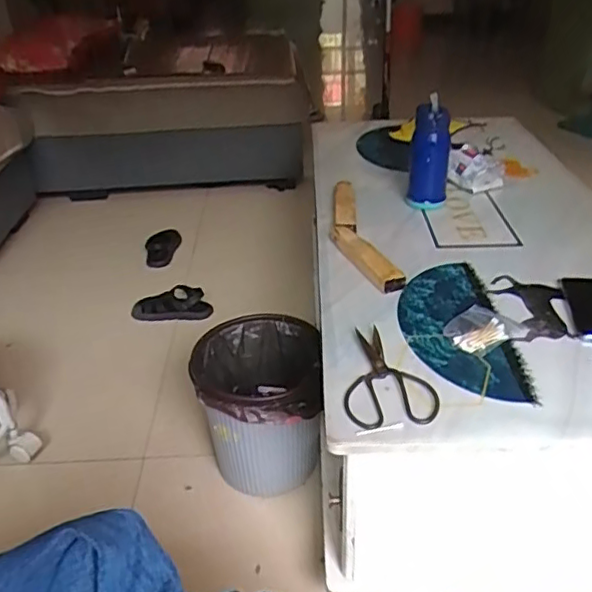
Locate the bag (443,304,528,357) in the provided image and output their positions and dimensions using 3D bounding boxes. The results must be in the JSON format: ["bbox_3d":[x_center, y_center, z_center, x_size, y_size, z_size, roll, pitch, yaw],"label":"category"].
[{"bbox_3d":[0.272,0.050,0.884,0.107,0.012,0.091,-25,39,-32],"label":"bag"}]

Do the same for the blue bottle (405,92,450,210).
[{"bbox_3d":[0.270,-0.280,1.215,0.077,0.202,0.072,7,34,14],"label":"blue bottle"}]

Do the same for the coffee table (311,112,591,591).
[{"bbox_3d":[0.343,-0.012,1.213,0.585,0.371,1.044,-1,33,1],"label":"coffee table"}]

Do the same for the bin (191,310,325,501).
[{"bbox_3d":[-0.067,0.212,1.120,0.229,0.241,0.251,-4,33,-3],"label":"bin"}]

